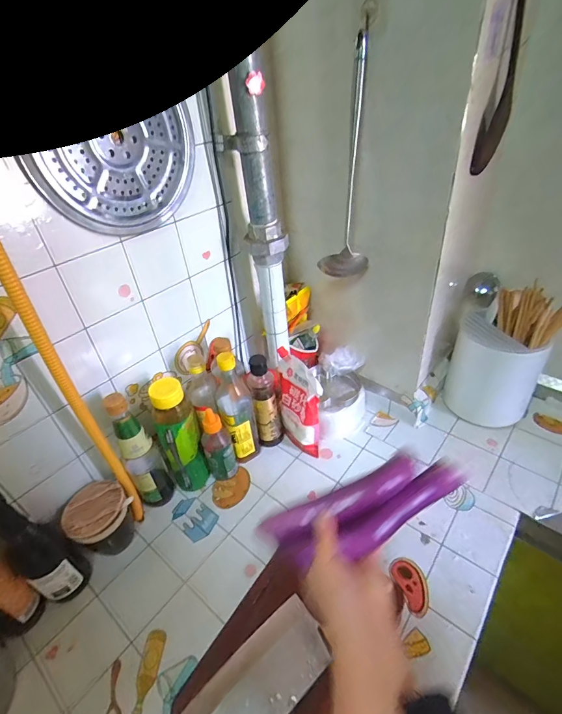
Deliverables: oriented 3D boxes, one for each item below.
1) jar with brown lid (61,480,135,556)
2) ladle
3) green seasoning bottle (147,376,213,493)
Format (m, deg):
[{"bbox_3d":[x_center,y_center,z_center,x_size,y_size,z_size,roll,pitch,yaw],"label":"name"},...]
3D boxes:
[{"bbox_3d":[-0.305,0.280,0.628,0.100,0.113,0.092,-4,37,3],"label":"jar with brown lid"},{"bbox_3d":[0.106,-0.306,0.614,0.083,0.343,0.084,0,37,7],"label":"ladle"},{"bbox_3d":[-0.179,0.148,0.672,0.074,0.248,0.059,-19,39,-17],"label":"green seasoning bottle"}]

